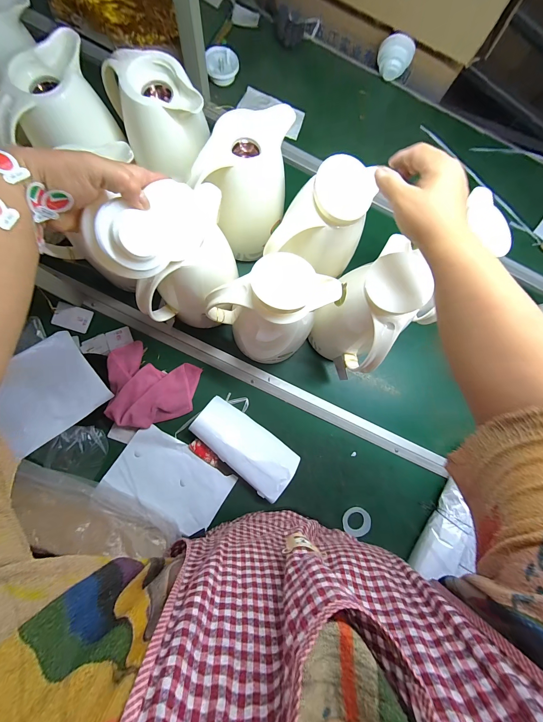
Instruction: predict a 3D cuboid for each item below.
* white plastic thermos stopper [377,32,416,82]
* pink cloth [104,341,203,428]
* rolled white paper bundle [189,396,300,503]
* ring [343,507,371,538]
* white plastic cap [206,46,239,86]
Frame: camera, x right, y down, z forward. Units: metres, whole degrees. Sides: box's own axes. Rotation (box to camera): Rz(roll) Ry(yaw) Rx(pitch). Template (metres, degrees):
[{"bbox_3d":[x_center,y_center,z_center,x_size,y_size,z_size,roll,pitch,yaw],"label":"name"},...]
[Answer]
[{"bbox_3d":[0.316,-0.782,0.672,0.083,0.077,0.041,23,52,-6],"label":"white plastic thermos stopper"},{"bbox_3d":[-0.243,0.053,0.529,0.167,0.045,0.157,11,82,-6],"label":"pink cloth"},{"bbox_3d":[-0.052,0.177,0.539,0.226,0.041,0.102,41,81,-1],"label":"rolled white paper bundle"},{"bbox_3d":[0.184,0.347,0.561,0.058,0.010,0.055,1,84,-7],"label":"ring"},{"bbox_3d":[-0.121,-0.731,0.645,0.077,0.034,0.077,1,84,-7],"label":"white plastic cap"}]

